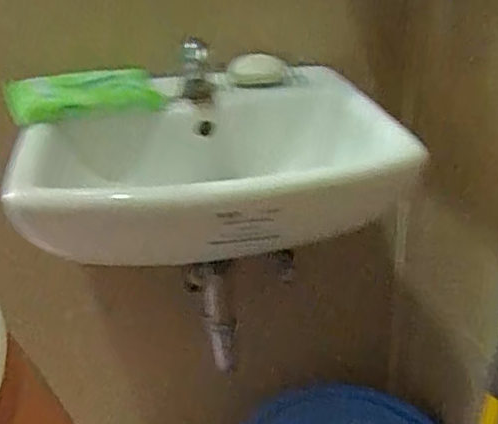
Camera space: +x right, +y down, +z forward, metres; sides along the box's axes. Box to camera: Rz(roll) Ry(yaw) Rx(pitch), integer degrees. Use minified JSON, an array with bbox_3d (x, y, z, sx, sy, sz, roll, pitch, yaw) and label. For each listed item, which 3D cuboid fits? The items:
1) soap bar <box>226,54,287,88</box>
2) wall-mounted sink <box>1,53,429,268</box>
[{"bbox_3d":[0.010,-0.187,0.799,0.077,0.037,0.036,-5,27,1],"label":"soap bar"},{"bbox_3d":[-0.032,-0.065,0.716,0.429,0.145,0.312,-5,27,1],"label":"wall-mounted sink"}]

